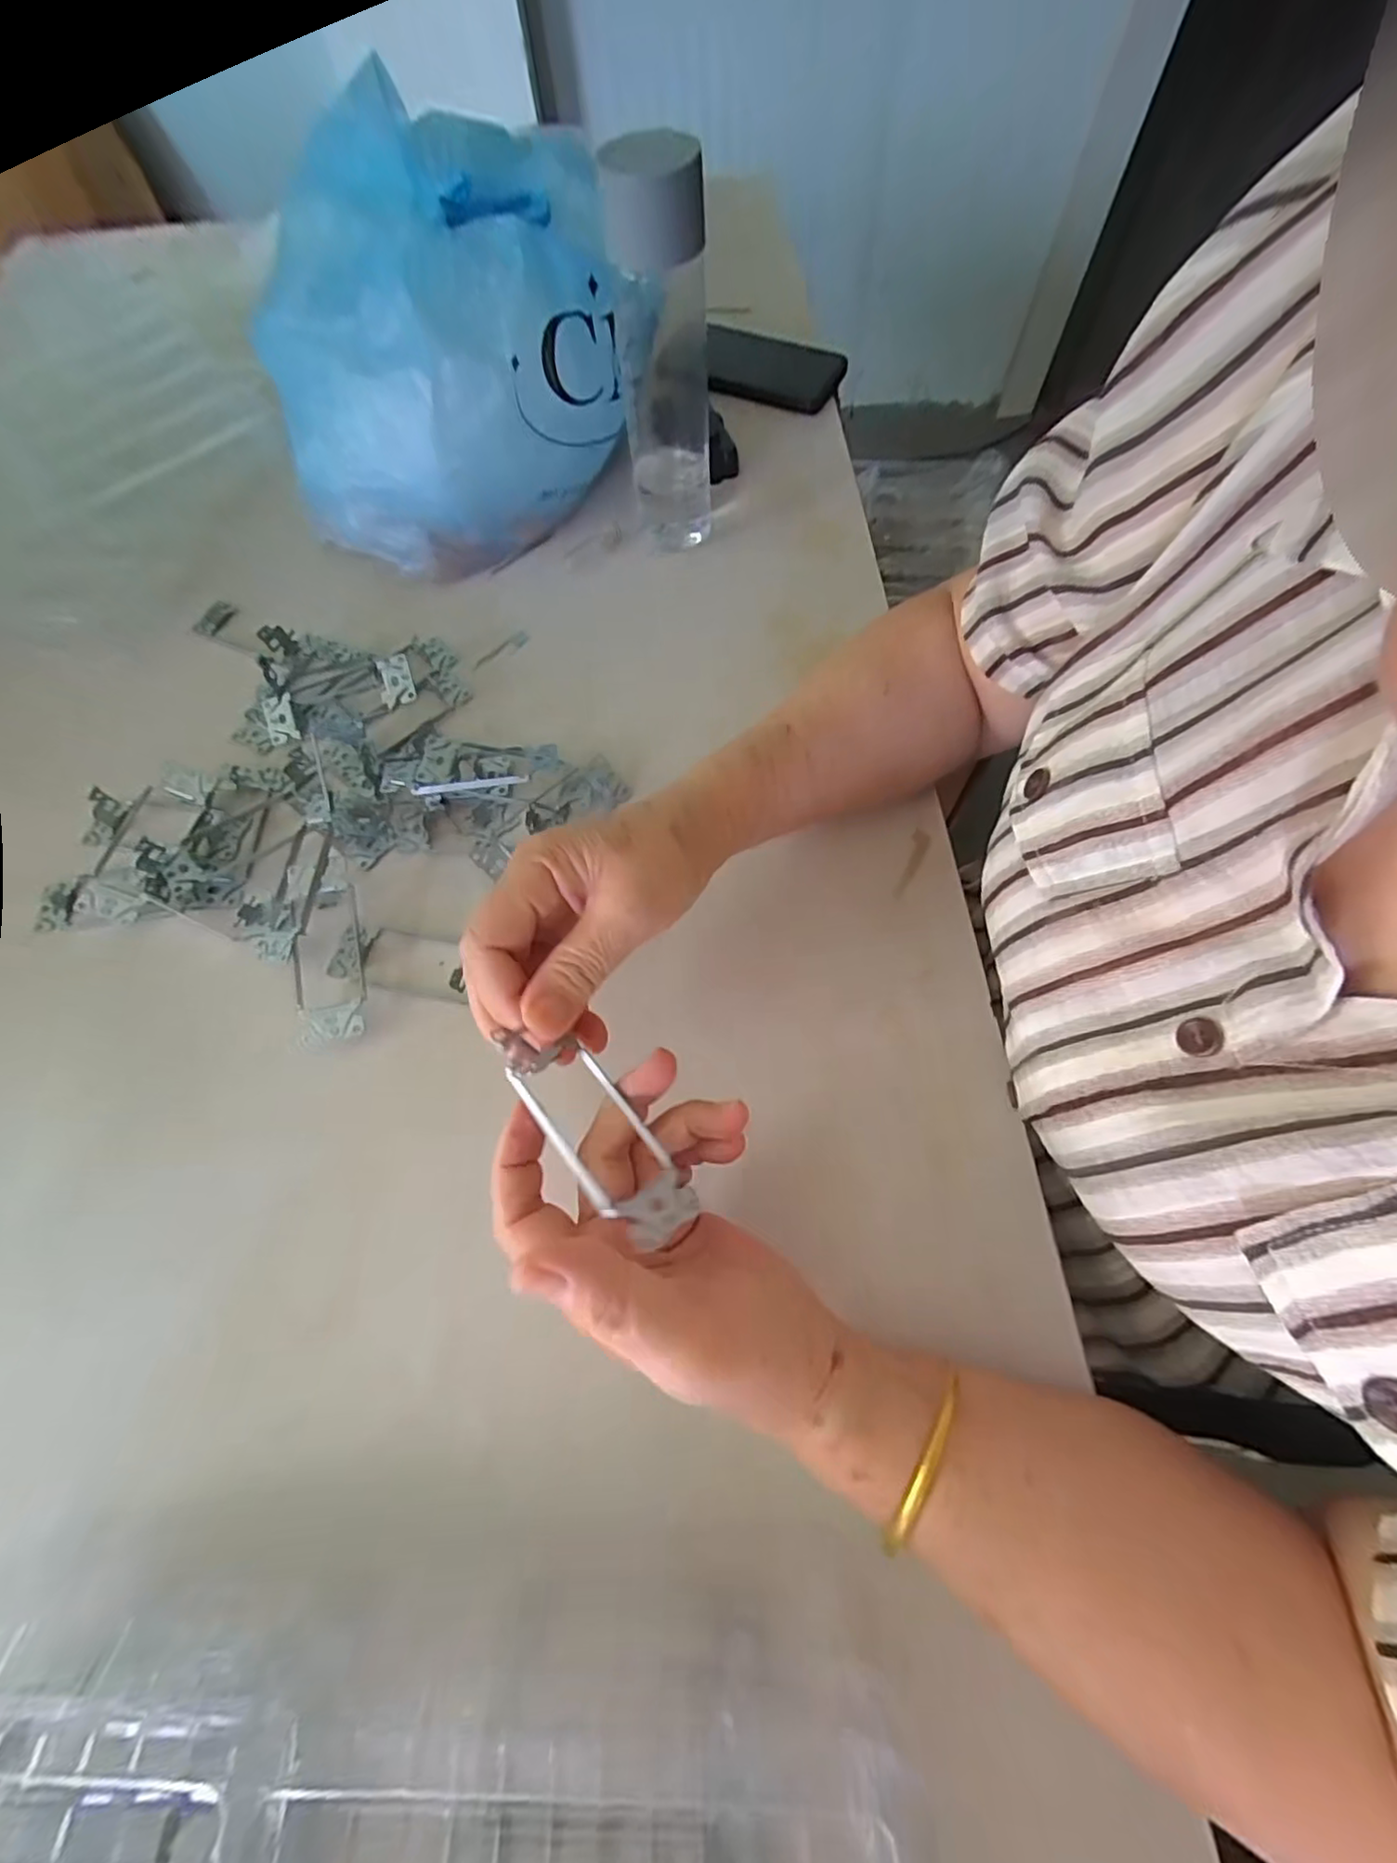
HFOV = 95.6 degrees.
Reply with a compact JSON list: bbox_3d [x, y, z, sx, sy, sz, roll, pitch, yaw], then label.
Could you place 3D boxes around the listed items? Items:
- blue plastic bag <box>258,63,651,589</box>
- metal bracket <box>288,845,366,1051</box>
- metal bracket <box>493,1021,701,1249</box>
[{"bbox_3d":[-0.187,-0.436,0.480,0.261,0.159,0.266,-17,67,-6],"label":"blue plastic bag"},{"bbox_3d":[-0.213,0.010,0.365,0.035,0.026,0.108,-12,66,-3],"label":"metal bracket"},{"bbox_3d":[-0.041,0.075,0.251,0.099,0.012,0.041,42,33,23],"label":"metal bracket"}]

